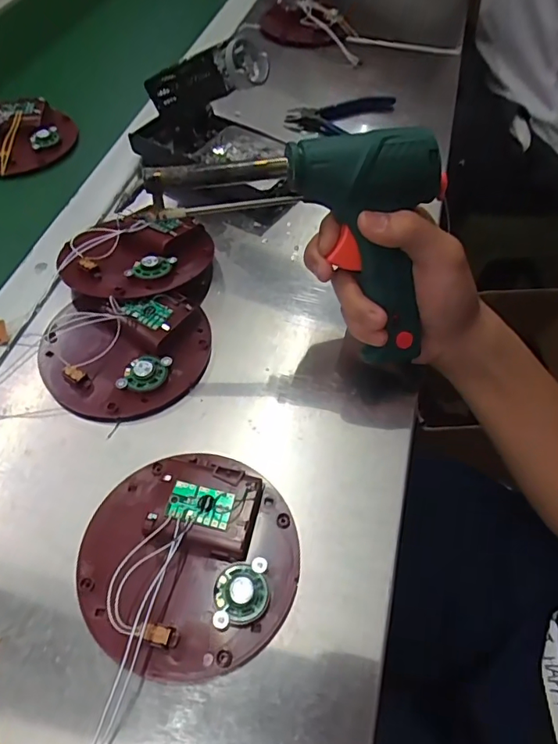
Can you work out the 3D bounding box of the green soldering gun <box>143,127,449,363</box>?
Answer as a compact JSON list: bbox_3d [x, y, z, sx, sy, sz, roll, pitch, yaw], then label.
[{"bbox_3d":[0.034,-0.102,0.318,0.196,0.121,0.046,32,21,-15],"label":"green soldering gun"}]

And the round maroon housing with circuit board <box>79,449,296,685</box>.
[{"bbox_3d":[-0.050,0.097,0.279,0.119,0.038,0.115,0,56,-1],"label":"round maroon housing with circuit board"}]

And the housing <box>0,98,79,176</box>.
[{"bbox_3d":[-0.268,-0.245,0.524,0.094,0.026,0.111,32,61,19],"label":"housing"}]

